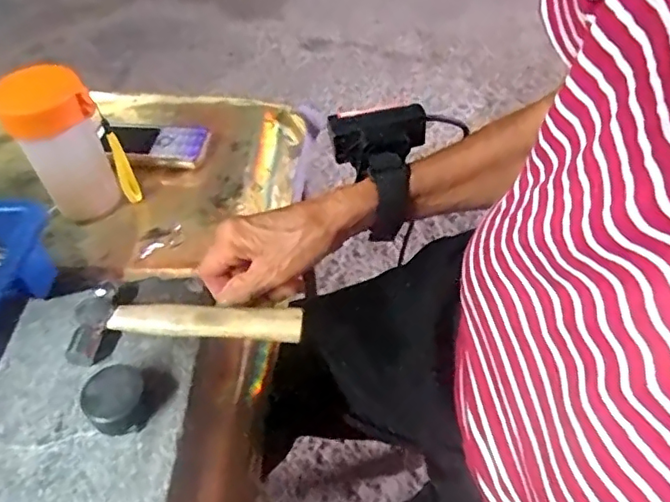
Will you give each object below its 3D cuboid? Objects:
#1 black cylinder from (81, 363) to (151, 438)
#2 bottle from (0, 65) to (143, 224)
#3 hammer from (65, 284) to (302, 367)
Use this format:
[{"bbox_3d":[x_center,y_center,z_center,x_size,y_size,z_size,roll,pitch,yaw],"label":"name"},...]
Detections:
[{"bbox_3d":[-0.132,0.091,0.353,0.035,0.020,0.038,-24,51,-16],"label":"black cylinder"},{"bbox_3d":[-0.233,-0.090,0.510,0.076,0.137,0.062,-34,54,-23],"label":"bottle"},{"bbox_3d":[-0.098,0.050,0.389,0.149,0.015,0.054,-1,48,2],"label":"hammer"}]

